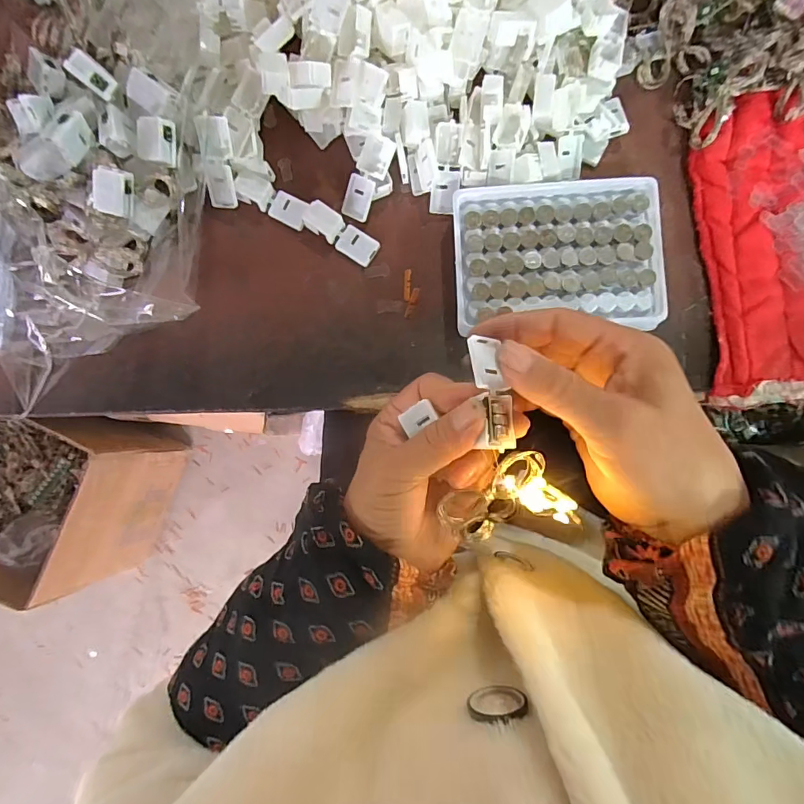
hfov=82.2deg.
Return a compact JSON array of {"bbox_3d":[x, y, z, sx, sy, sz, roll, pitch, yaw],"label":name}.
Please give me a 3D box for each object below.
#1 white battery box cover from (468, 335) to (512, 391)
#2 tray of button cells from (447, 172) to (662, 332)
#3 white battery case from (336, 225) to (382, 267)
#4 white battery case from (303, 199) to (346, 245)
[{"bbox_3d":[0.041,-0.018,0.224,0.018,0.004,0.027,3,69,-31],"label":"white battery box cover"},{"bbox_3d":[0.100,-0.097,0.303,0.129,0.023,0.096,-3,88,4],"label":"tray of button cells"},{"bbox_3d":[-0.031,-0.110,0.325,0.027,0.005,0.021,33,89,5],"label":"white battery case"},{"bbox_3d":[-0.055,-0.127,0.323,0.028,0.010,0.019,37,89,5],"label":"white battery case"}]

